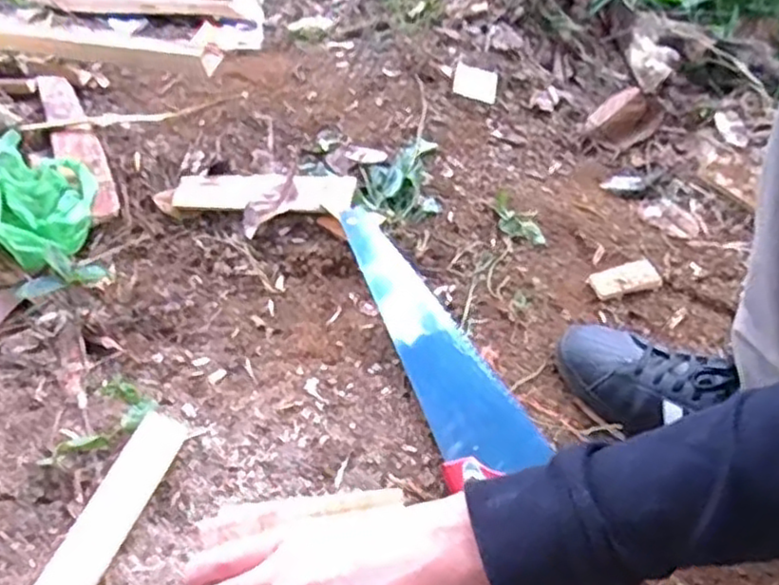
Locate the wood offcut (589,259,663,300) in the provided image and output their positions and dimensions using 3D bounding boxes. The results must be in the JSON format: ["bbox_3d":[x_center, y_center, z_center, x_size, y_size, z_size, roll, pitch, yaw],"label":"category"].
[{"bbox_3d":[0.256,-0.014,0.771,0.080,0.013,0.036,-15,69,-18],"label":"wood offcut"}]

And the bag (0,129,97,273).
[{"bbox_3d":[-0.396,-0.100,0.781,0.124,0.085,0.162,-3,69,0],"label":"bag"}]

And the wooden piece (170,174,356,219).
[{"bbox_3d":[-0.147,-0.116,0.828,0.217,0.015,0.054,3,68,17],"label":"wooden piece"}]

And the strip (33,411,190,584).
[{"bbox_3d":[-0.229,0.199,0.519,0.042,0.014,0.246,21,57,9],"label":"strip"}]

